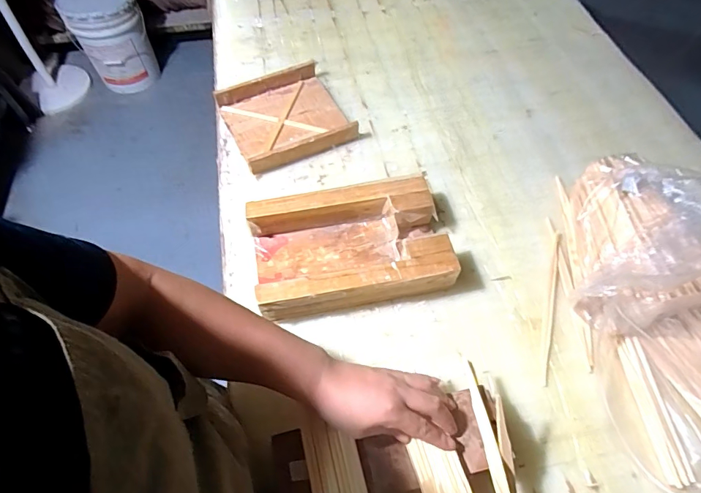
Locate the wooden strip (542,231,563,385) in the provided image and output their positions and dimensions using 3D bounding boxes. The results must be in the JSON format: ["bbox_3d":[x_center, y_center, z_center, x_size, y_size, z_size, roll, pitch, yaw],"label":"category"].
[{"bbox_3d":[0.286,0.078,0.597,0.011,0.011,0.238,16,61,9],"label":"wooden strip"}]

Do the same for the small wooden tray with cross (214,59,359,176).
[{"bbox_3d":[-0.120,-0.244,0.774,0.201,0.035,0.206,-24,62,-14],"label":"small wooden tray with cross"}]

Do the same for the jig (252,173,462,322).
[{"bbox_3d":[-0.002,0.000,0.606,0.266,0.062,0.169,-11,60,-7],"label":"jig"}]

